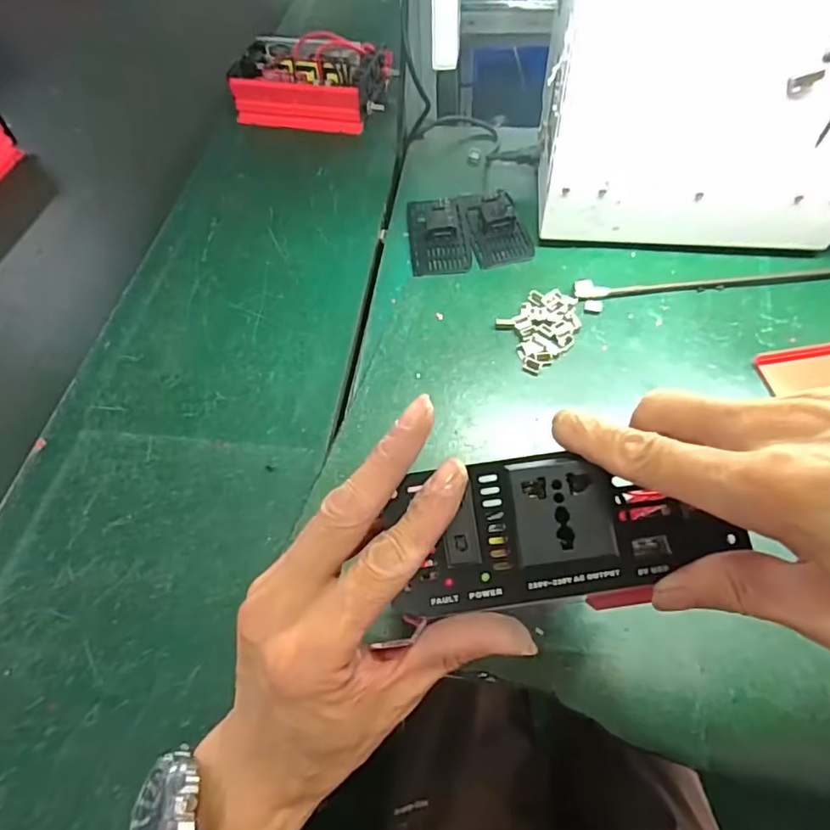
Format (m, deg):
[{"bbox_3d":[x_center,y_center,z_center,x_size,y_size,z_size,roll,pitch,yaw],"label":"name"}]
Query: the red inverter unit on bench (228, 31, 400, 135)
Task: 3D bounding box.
[{"bbox_3d":[-0.156,-0.512,0.870,0.233,0.072,0.158,5,56,5],"label":"red inverter unit on bench"}]

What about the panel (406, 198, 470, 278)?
[{"bbox_3d":[0.028,-0.230,0.689,0.070,0.032,0.130,-4,56,0],"label":"panel"}]

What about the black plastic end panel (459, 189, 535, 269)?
[{"bbox_3d":[0.099,-0.236,0.693,0.068,0.027,0.124,-12,56,-6],"label":"black plastic end panel"}]

